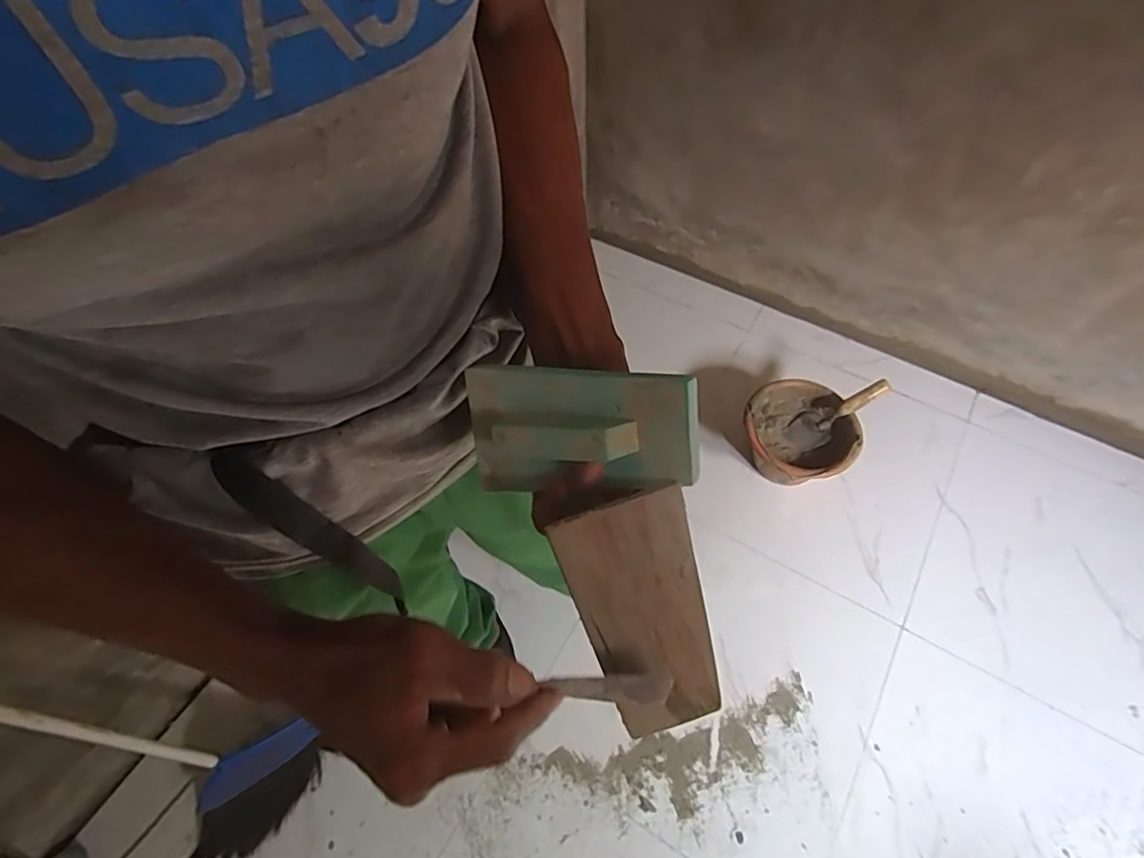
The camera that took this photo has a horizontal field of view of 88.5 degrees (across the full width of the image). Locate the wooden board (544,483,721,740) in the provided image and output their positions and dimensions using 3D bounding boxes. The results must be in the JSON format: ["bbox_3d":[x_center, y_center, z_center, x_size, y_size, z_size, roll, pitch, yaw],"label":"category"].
[{"bbox_3d":[0.045,0.114,0.351,0.075,0.151,0.006,-19,14,-4],"label":"wooden board"}]

